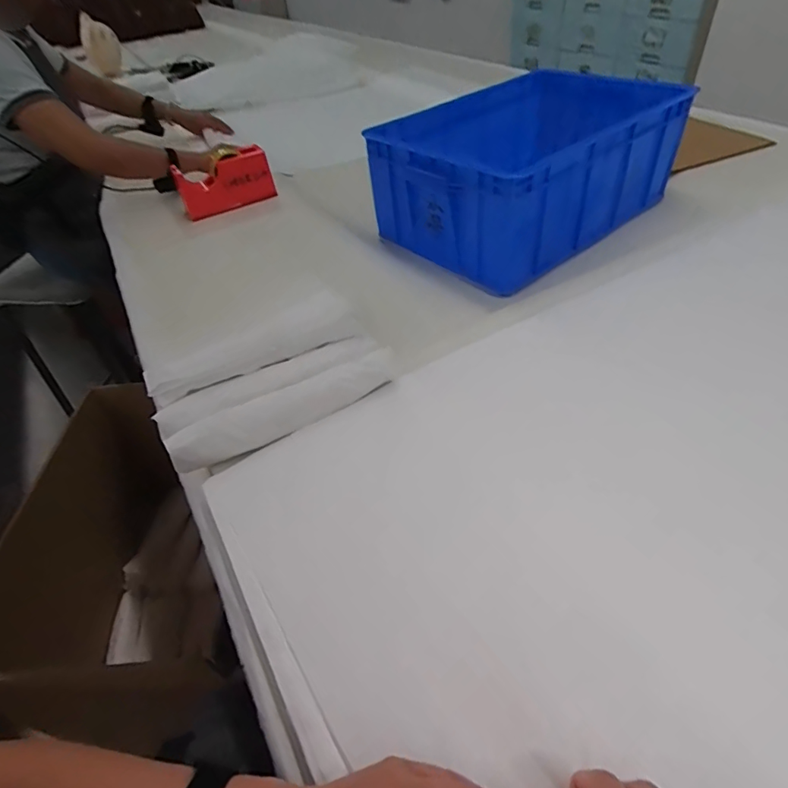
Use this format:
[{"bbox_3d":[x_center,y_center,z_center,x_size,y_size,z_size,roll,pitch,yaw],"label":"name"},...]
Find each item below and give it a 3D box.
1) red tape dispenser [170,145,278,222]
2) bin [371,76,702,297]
[{"bbox_3d":[-0.353,-0.444,1.050,0.201,0.126,0.045,-31,49,-22],"label":"red tape dispenser"},{"bbox_3d":[0.272,-0.447,0.944,0.549,0.187,0.337,-34,50,-25],"label":"bin"}]

